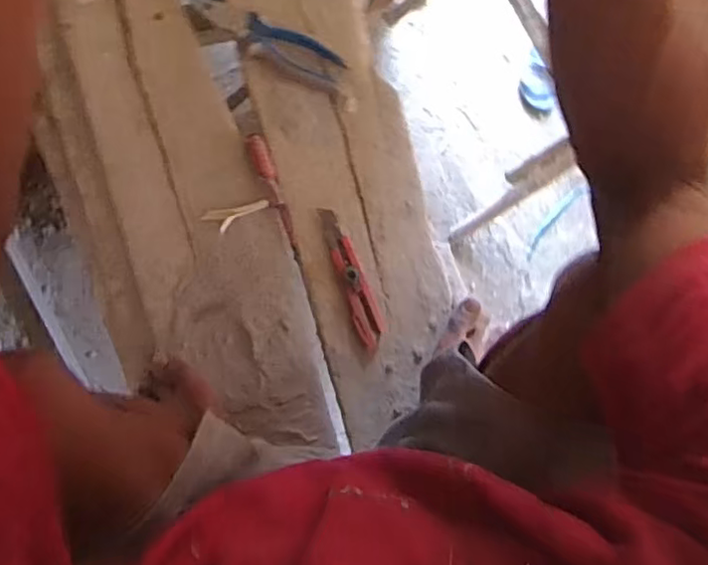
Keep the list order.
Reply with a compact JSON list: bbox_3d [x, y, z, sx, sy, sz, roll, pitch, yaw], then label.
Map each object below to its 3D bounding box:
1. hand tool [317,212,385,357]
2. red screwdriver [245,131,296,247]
[{"bbox_3d":[0.000,-0.003,0.735,0.033,0.016,0.176,-20,94,-6],"label":"hand tool"},{"bbox_3d":[-0.095,-0.109,0.734,0.021,0.019,0.133,-20,94,-6],"label":"red screwdriver"}]

